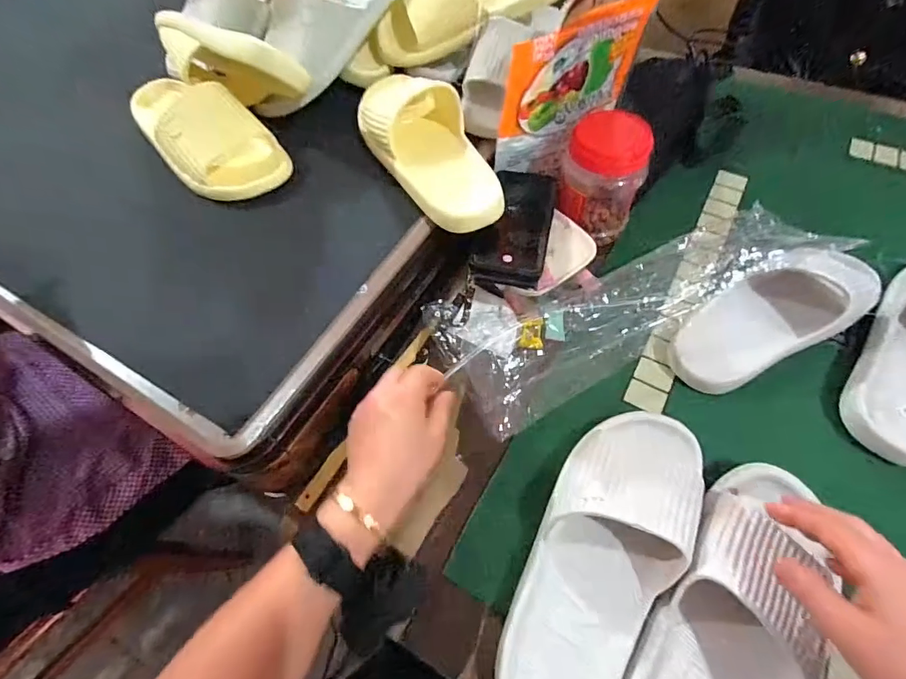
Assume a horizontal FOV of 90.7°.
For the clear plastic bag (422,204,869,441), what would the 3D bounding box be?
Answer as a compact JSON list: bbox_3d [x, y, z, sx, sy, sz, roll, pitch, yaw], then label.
[{"bbox_3d":[0.204,-0.054,0.499,0.448,0.066,0.155,-23,61,-8],"label":"clear plastic bag"}]

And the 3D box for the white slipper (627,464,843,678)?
[{"bbox_3d":[0.205,0.223,0.336,0.098,0.063,0.276,28,73,17],"label":"white slipper"}]

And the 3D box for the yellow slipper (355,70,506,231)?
[{"bbox_3d":[-0.029,-0.218,0.493,0.094,0.059,0.237,-30,75,-15],"label":"yellow slipper"}]

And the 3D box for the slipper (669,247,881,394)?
[{"bbox_3d":[0.343,-0.026,0.479,0.242,0.068,0.099,-28,62,-14],"label":"slipper"}]

